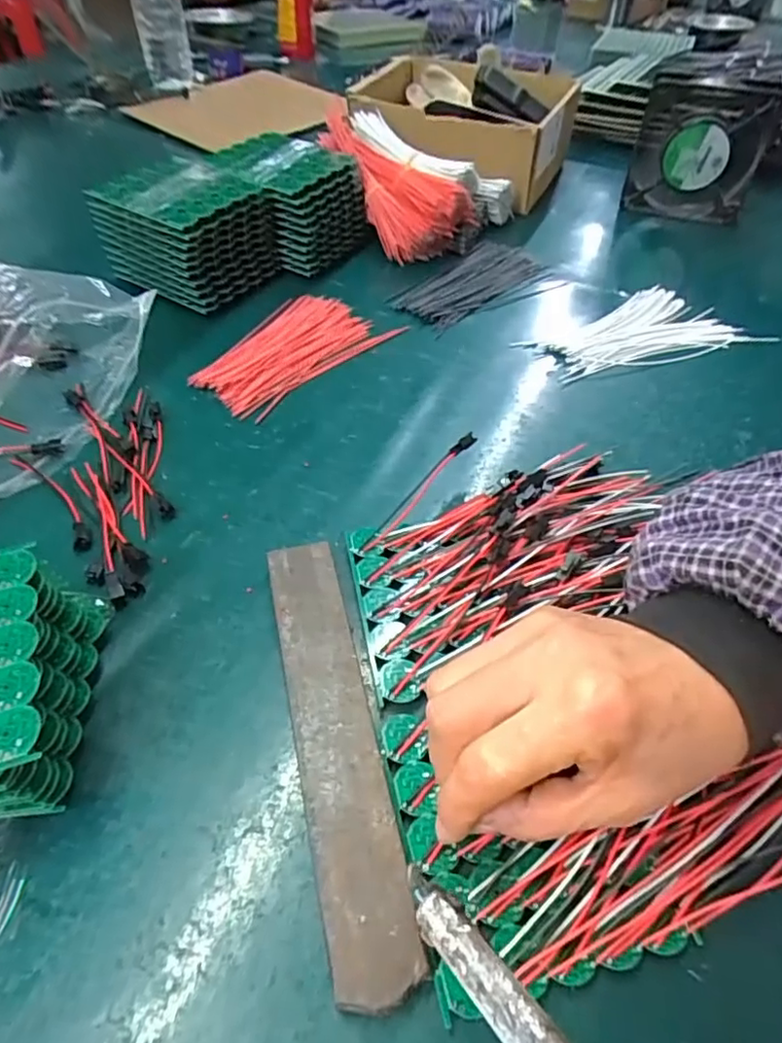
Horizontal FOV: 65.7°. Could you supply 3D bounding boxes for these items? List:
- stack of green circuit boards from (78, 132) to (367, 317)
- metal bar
[{"bbox_3d":[-0.132,-0.269,0.540,0.217,0.076,0.122,-36,58,-28],"label":"stack of green circuit boards"},{"bbox_3d":[-0.025,0.092,0.271,0.034,0.016,0.197,-10,49,-10],"label":"metal bar"}]

